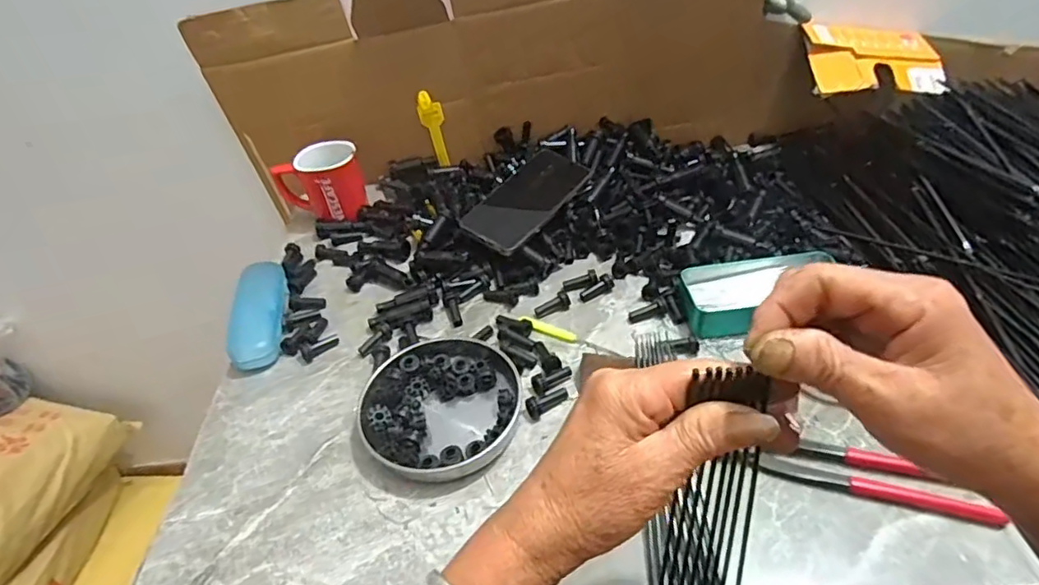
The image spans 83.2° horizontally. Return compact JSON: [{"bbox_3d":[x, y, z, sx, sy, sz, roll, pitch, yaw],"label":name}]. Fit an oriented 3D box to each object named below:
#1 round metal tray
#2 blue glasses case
[{"bbox_3d":[-0.068,0.098,0.512,0.133,0.022,0.134,-4,42,3],"label":"round metal tray"},{"bbox_3d":[-0.272,0.016,0.615,0.047,0.035,0.138,-11,42,-4],"label":"blue glasses case"}]

